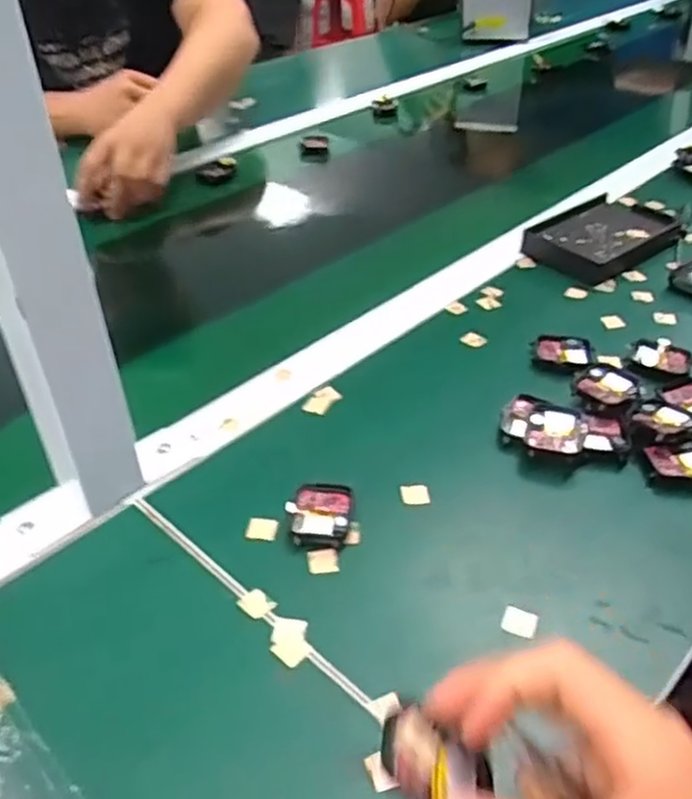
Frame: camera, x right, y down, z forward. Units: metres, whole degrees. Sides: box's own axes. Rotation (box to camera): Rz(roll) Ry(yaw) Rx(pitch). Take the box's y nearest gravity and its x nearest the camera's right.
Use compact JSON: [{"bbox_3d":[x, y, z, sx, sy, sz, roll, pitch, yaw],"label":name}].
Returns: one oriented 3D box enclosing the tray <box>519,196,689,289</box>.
[{"bbox_3d":[0.247,-0.158,0.718,0.156,0.019,0.100,-26,44,-27],"label":"tray"}]

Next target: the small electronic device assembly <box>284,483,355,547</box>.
[{"bbox_3d":[-0.015,0.069,0.445,0.037,0.012,0.045,2,39,6],"label":"small electronic device assembly"}]

